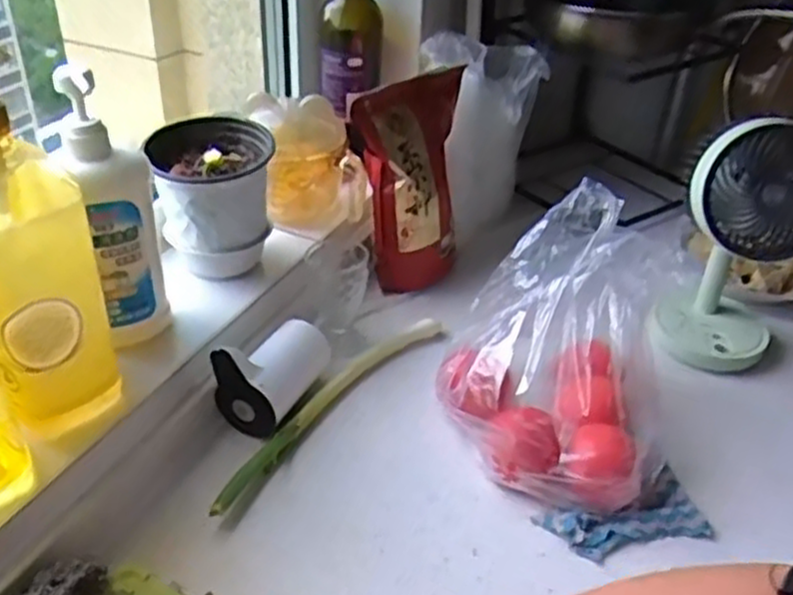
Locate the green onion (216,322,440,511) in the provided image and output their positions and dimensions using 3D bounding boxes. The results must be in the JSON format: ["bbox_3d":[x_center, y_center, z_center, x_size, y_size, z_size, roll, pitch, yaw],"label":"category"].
[{"bbox_3d":[-0.058,0.093,0.780,0.038,0.026,0.355,24,40,26],"label":"green onion"}]

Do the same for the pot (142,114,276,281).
[{"bbox_3d":[-0.183,-0.096,0.793,0.100,0.129,0.108,3,35,-2],"label":"pot"}]

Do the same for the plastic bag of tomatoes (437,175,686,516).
[{"bbox_3d":[0.153,0.034,0.730,0.194,0.193,0.244,11,35,9],"label":"plastic bag of tomatoes"}]

